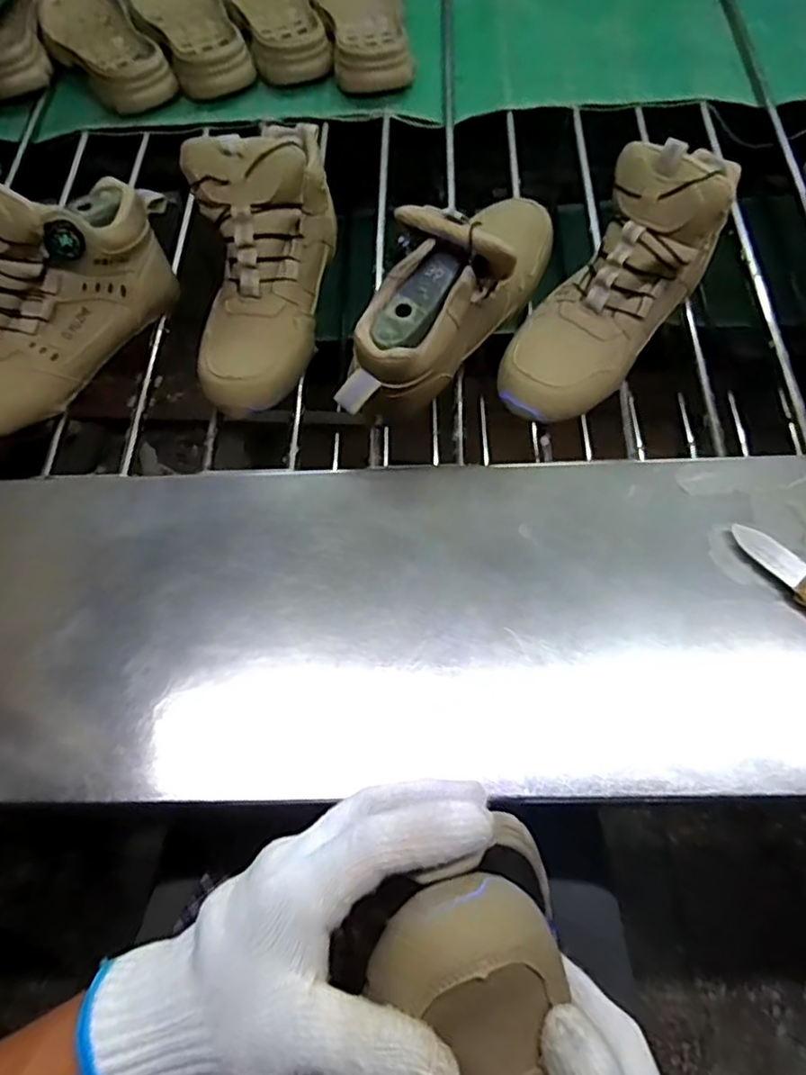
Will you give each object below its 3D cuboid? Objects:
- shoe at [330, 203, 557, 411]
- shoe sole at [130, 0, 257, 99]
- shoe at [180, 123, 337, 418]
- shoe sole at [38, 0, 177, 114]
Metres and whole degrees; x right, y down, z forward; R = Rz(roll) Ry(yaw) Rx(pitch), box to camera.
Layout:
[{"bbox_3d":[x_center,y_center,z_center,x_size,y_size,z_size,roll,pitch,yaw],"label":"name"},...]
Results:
[{"bbox_3d":[0.042,-0.201,0.506,0.089,0.120,0.266,29,71,14],"label":"shoe"},{"bbox_3d":[-0.270,-0.642,0.800,0.115,0.049,0.251,-25,66,-8],"label":"shoe sole"},{"bbox_3d":[-0.124,-0.236,0.537,0.097,0.130,0.241,6,65,6],"label":"shoe"},{"bbox_3d":[-0.376,-0.608,0.798,0.113,0.050,0.287,-27,68,-9],"label":"shoe sole"}]

